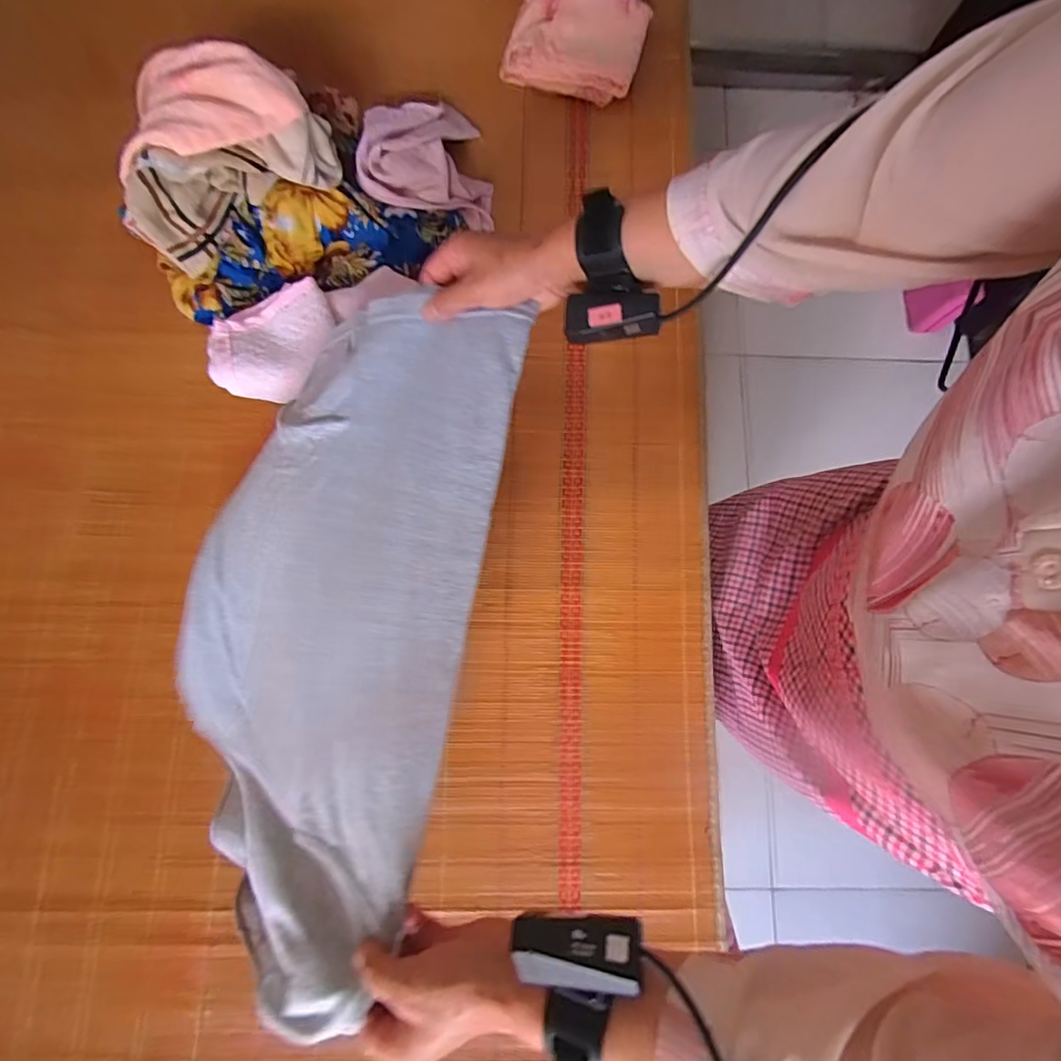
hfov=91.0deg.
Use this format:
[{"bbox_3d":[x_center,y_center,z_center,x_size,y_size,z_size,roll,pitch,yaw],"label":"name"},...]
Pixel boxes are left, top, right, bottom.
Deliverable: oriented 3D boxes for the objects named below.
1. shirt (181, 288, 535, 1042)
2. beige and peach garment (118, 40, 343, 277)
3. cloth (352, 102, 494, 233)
[{"bbox_3d":[-0.201,0.080,0.471,0.340,0.067,0.570,6,82,26],"label":"shirt"},{"bbox_3d":[-0.389,-0.473,0.623,0.249,0.097,0.207,-35,82,-8],"label":"beige and peach garment"},{"bbox_3d":[-0.133,-0.513,0.706,0.180,0.060,0.185,7,80,1],"label":"cloth"}]

